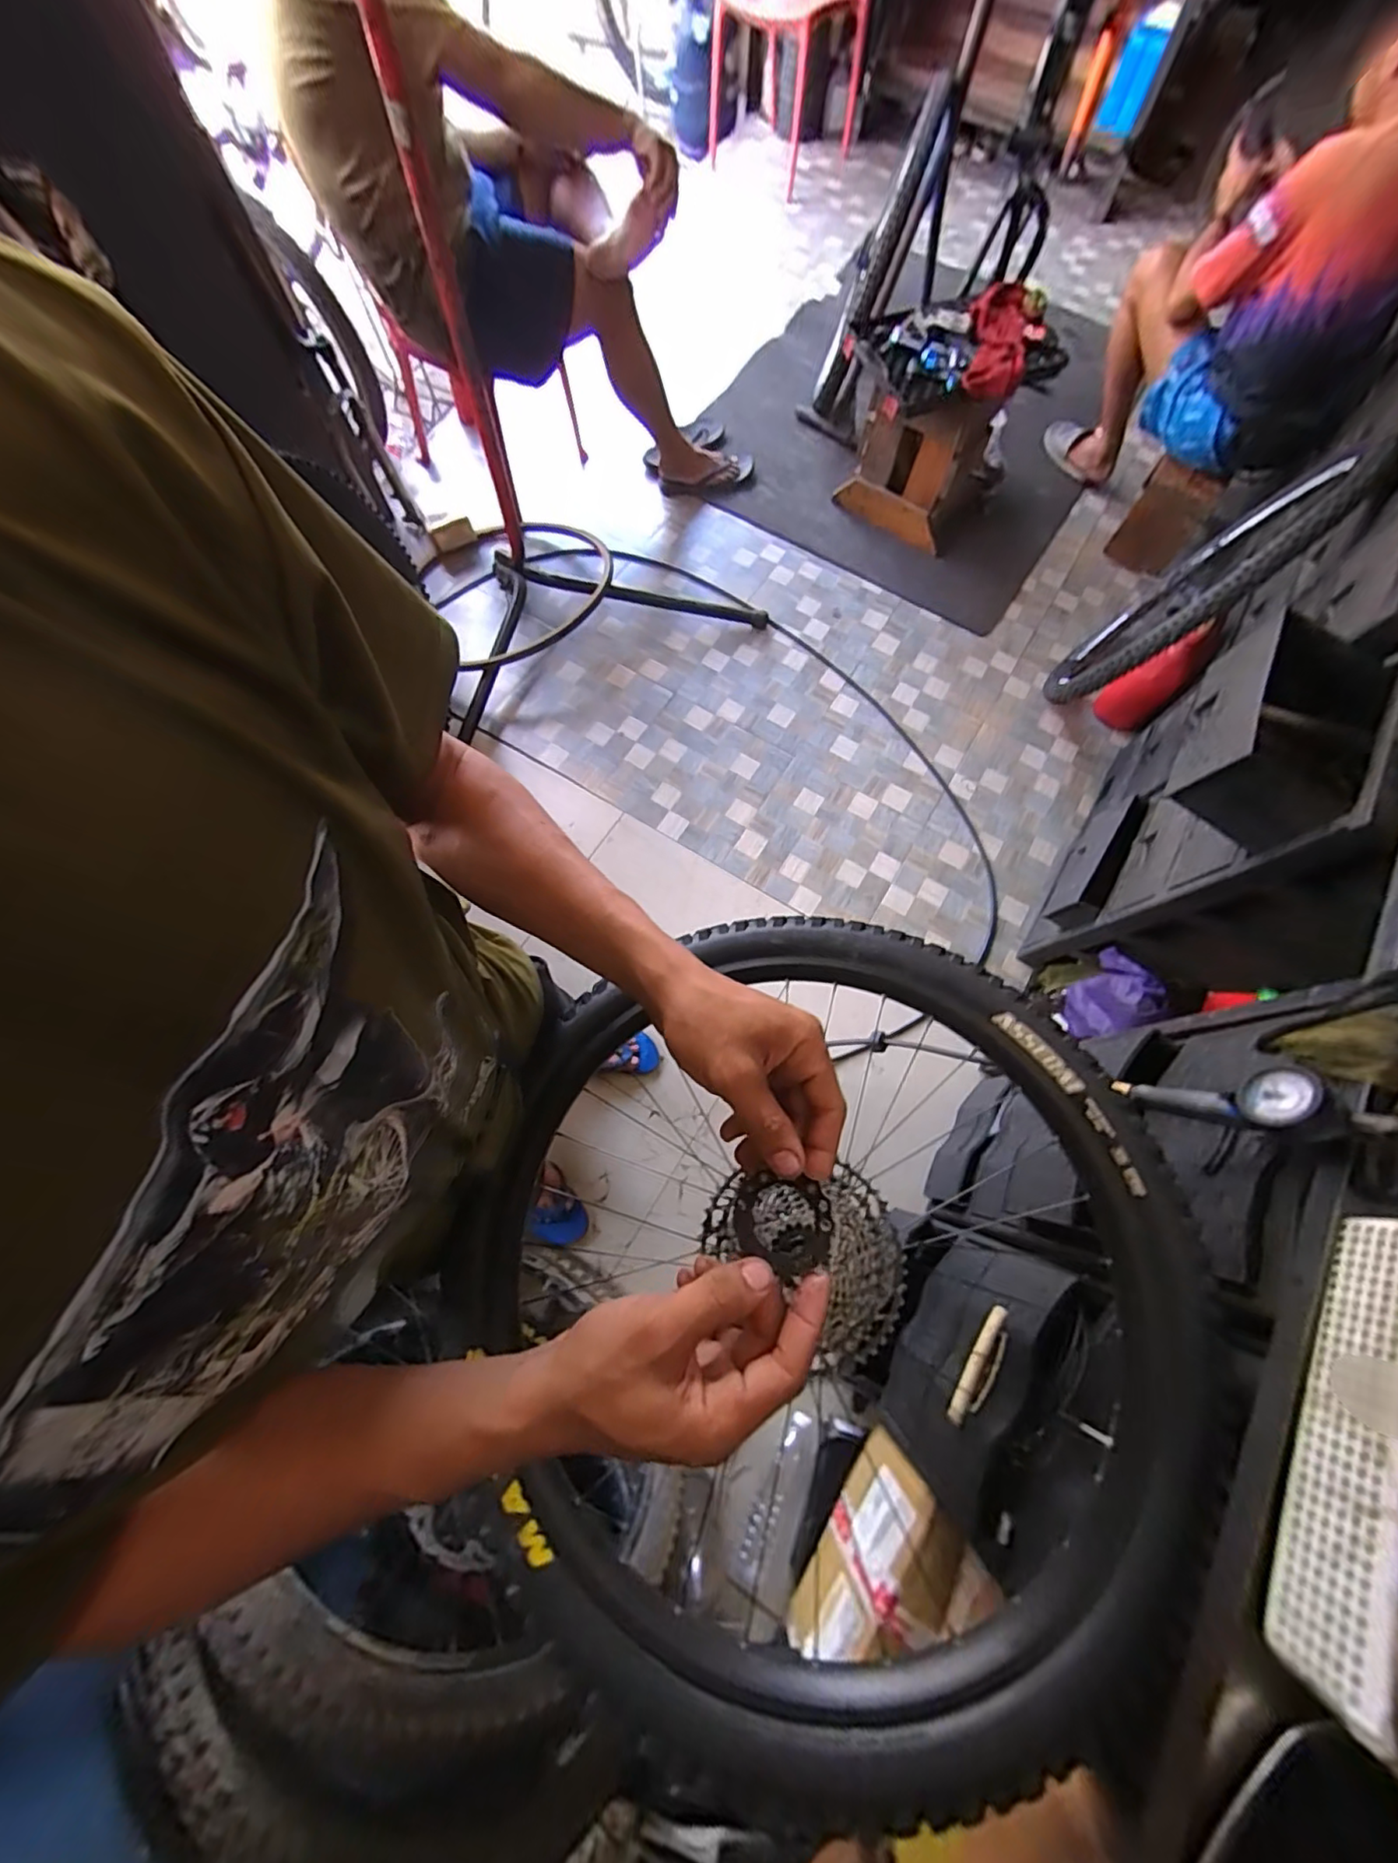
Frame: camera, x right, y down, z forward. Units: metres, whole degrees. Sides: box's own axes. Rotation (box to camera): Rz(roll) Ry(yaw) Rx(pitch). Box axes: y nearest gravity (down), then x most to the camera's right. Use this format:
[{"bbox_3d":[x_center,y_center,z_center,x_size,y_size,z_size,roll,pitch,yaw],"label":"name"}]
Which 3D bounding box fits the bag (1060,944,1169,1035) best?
[{"bbox_3d":[0.814,0.116,1.181,0.095,0.171,0.146,-13,72,-5],"label":"bag"}]

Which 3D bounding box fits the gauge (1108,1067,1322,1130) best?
[{"bbox_3d":[0.507,0.168,0.587,0.042,0.202,0.053,-10,72,-4],"label":"gauge"}]

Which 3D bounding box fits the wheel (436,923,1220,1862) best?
[{"bbox_3d":[0.104,0.320,0.581,0.675,0.131,0.697,0,74,1],"label":"wheel"}]

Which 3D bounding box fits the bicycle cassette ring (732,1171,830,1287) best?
[{"bbox_3d":[0.044,0.158,0.317,0.051,0.006,0.049,2,66,20],"label":"bicycle cassette ring"}]

